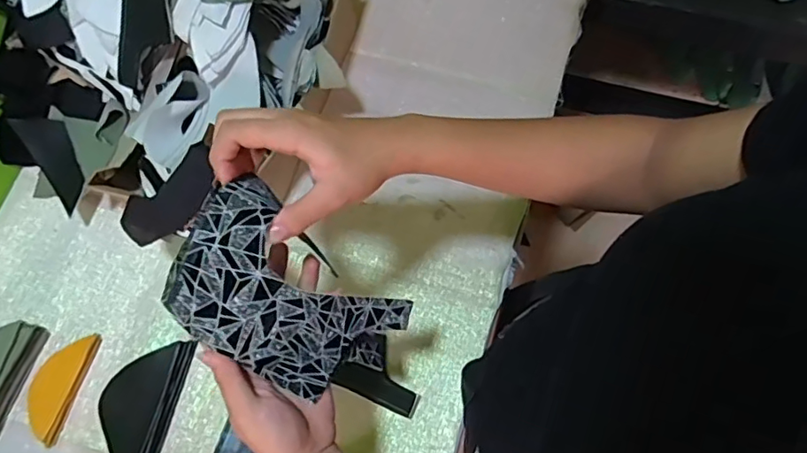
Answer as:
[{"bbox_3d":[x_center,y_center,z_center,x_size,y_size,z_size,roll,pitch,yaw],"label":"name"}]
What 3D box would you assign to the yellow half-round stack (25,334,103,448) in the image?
[{"bbox_3d":[-0.364,0.165,0.587,0.048,0.013,0.111,16,72,8],"label":"yellow half-round stack"}]

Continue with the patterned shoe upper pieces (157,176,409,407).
[{"bbox_3d":[-0.070,0.054,0.388,0.030,0.187,0.101,13,67,51],"label":"patterned shoe upper pieces"}]

